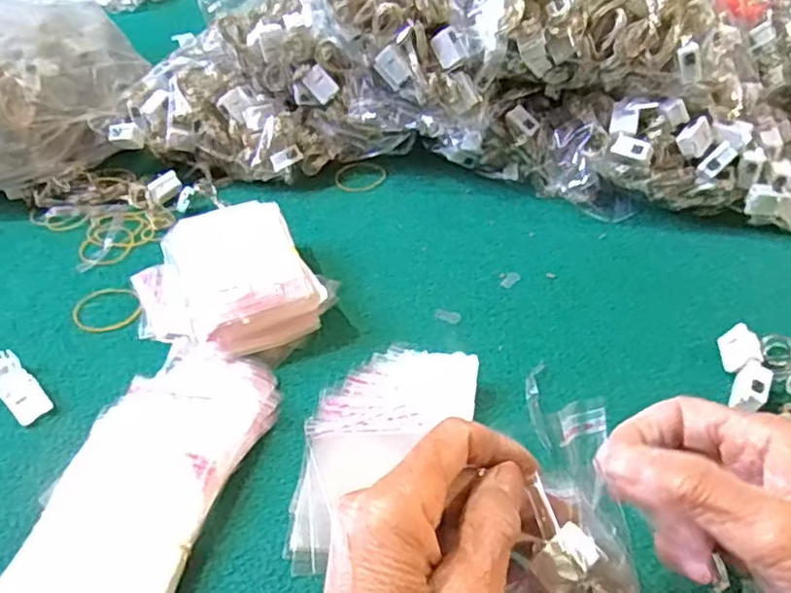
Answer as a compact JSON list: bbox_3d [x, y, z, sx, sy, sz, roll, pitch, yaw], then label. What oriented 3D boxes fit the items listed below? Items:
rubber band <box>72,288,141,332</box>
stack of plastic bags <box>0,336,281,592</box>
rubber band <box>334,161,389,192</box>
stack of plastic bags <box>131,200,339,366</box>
[{"bbox_3d":[-0.200,0.008,0.456,0.043,0.004,0.046,-1,43,1],"label":"rubber band"},{"bbox_3d":[-0.129,0.098,0.344,0.081,0.021,0.184,11,45,13],"label":"stack of plastic bags"},{"bbox_3d":[-0.029,-0.103,0.568,0.044,0.005,0.037,-9,44,-8],"label":"rubber band"},{"bbox_3d":[-0.108,-0.012,0.438,0.126,0.041,0.122,-18,46,-17],"label":"stack of plastic bags"}]

